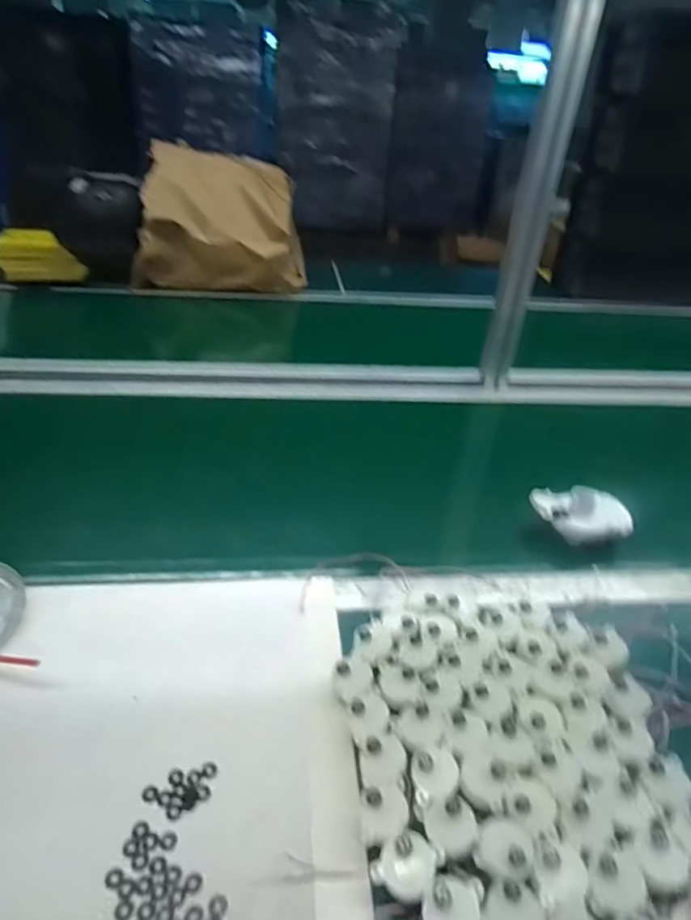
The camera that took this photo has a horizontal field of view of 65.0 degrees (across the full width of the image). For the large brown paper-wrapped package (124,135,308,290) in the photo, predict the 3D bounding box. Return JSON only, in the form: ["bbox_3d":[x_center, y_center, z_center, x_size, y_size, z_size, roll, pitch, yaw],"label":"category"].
[{"bbox_3d":[-0.300,-0.583,1.321,0.391,0.248,0.291,-1,35,-6],"label":"large brown paper-wrapped package"}]

